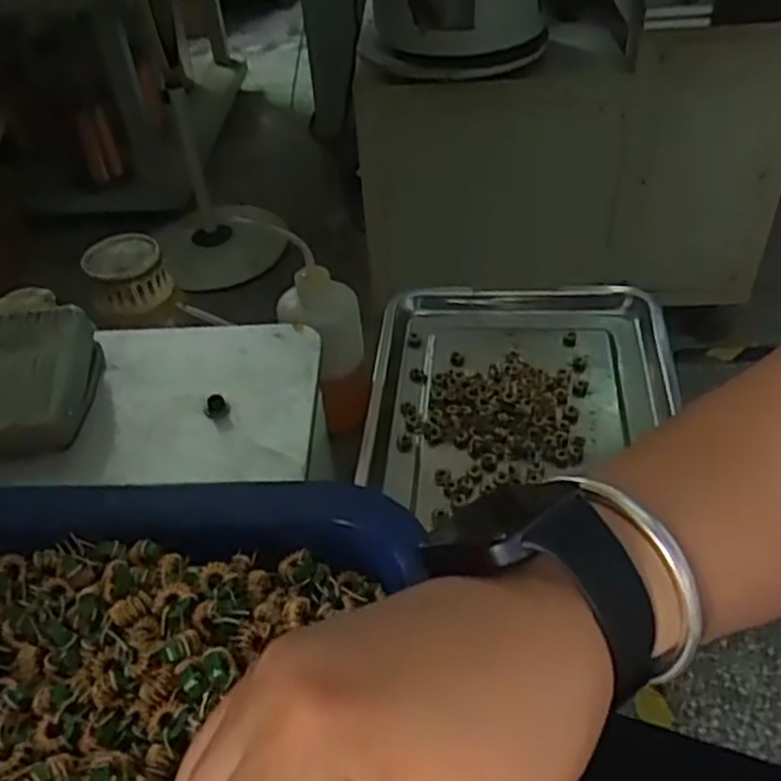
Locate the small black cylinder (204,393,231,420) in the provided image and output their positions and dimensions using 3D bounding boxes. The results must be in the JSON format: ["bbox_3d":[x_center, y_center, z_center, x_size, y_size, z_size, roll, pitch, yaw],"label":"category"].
[{"bbox_3d":[-0.089,0.008,0.398,0.013,0.007,0.013,-3,43,3],"label":"small black cylinder"}]

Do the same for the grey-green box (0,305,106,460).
[{"bbox_3d":[-0.193,-0.007,0.396,0.070,0.039,0.082,-7,43,-3],"label":"grey-green box"}]

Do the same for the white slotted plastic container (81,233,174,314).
[{"bbox_3d":[-0.211,-0.094,0.625,0.058,0.037,0.061,-3,43,3],"label":"white slotted plastic container"}]

